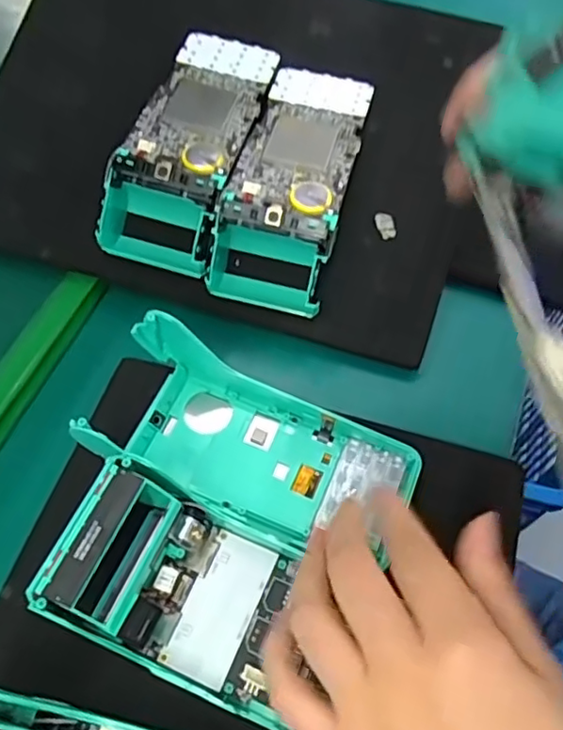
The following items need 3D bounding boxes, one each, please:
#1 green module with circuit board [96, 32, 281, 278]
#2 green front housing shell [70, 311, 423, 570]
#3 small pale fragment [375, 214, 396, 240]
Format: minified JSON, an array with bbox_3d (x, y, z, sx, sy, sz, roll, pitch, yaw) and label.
[{"bbox_3d":[-0.058,-0.147,0.391,0.079,0.049,0.169,17,74,11],"label":"green module with circuit board"},{"bbox_3d":[-0.014,0.040,0.320,0.163,0.049,0.080,24,62,15],"label":"green front housing shell"},{"bbox_3d":[0.068,-0.091,0.396,0.012,0.008,0.016,-16,60,-8],"label":"small pale fragment"}]

